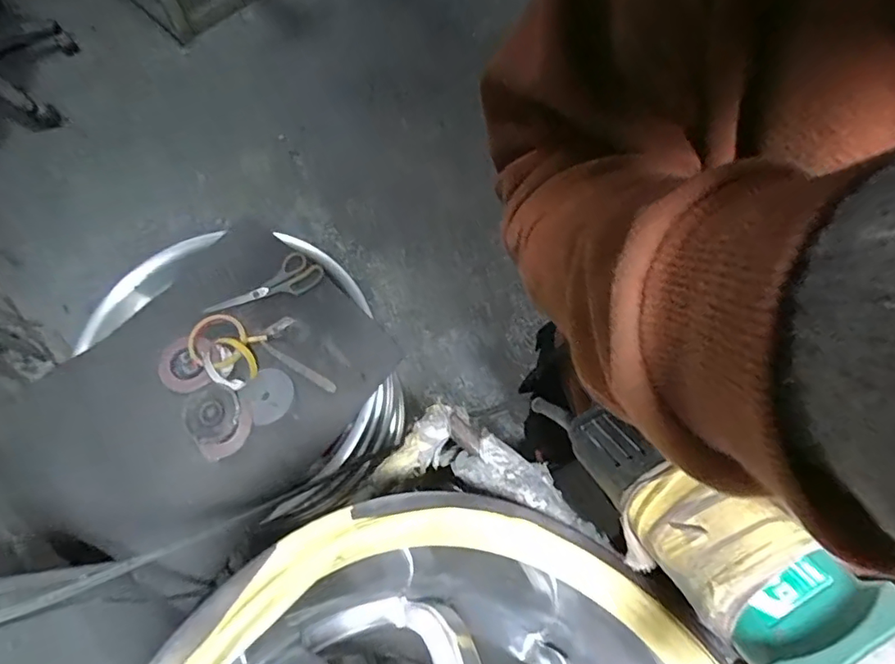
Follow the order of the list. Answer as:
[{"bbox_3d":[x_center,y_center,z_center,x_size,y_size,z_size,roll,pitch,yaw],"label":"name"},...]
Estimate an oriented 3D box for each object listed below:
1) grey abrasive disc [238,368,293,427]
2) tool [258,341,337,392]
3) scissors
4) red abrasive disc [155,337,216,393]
[{"bbox_3d":[-0.277,0.097,0.817,0.075,0.004,0.078,4,66,-9],"label":"grey abrasive disc"},{"bbox_3d":[-0.240,0.055,0.838,0.145,0.004,0.016,29,73,10],"label":"tool"},{"bbox_3d":[-0.302,-0.067,0.875,0.192,0.018,0.063,-34,73,-11],"label":"scissors"},{"bbox_3d":[-0.412,0.049,0.827,0.086,0.021,0.087,1,71,-3],"label":"red abrasive disc"}]

